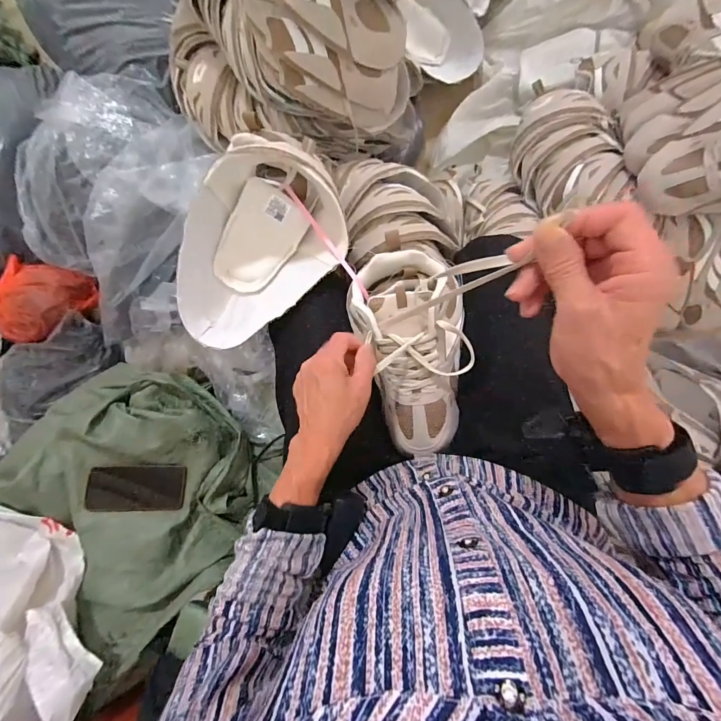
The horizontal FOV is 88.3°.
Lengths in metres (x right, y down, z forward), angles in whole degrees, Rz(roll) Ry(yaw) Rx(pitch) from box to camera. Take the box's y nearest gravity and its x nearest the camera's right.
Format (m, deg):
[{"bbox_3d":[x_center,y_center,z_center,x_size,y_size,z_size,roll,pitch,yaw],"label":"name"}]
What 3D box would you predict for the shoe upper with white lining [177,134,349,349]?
[{"bbox_3d":[-0.123,-0.124,0.433,0.242,0.102,0.135,-45,81,2],"label":"shoe upper with white lining"}]

